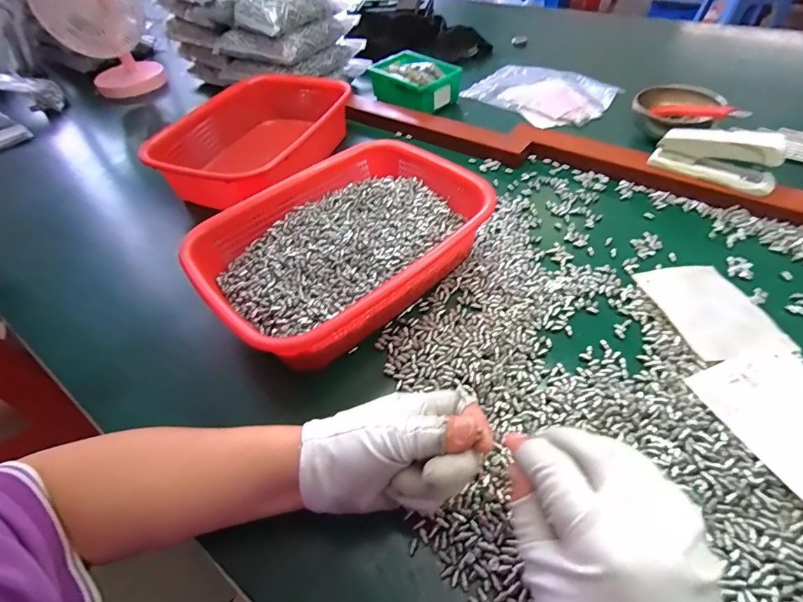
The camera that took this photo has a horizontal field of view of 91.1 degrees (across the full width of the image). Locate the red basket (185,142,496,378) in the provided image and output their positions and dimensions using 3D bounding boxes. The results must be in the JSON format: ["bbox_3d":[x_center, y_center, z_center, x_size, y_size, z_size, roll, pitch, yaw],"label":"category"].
[{"bbox_3d":[-0.046,-0.071,0.420,0.310,0.064,0.209,-38,57,-23],"label":"red basket"}]

